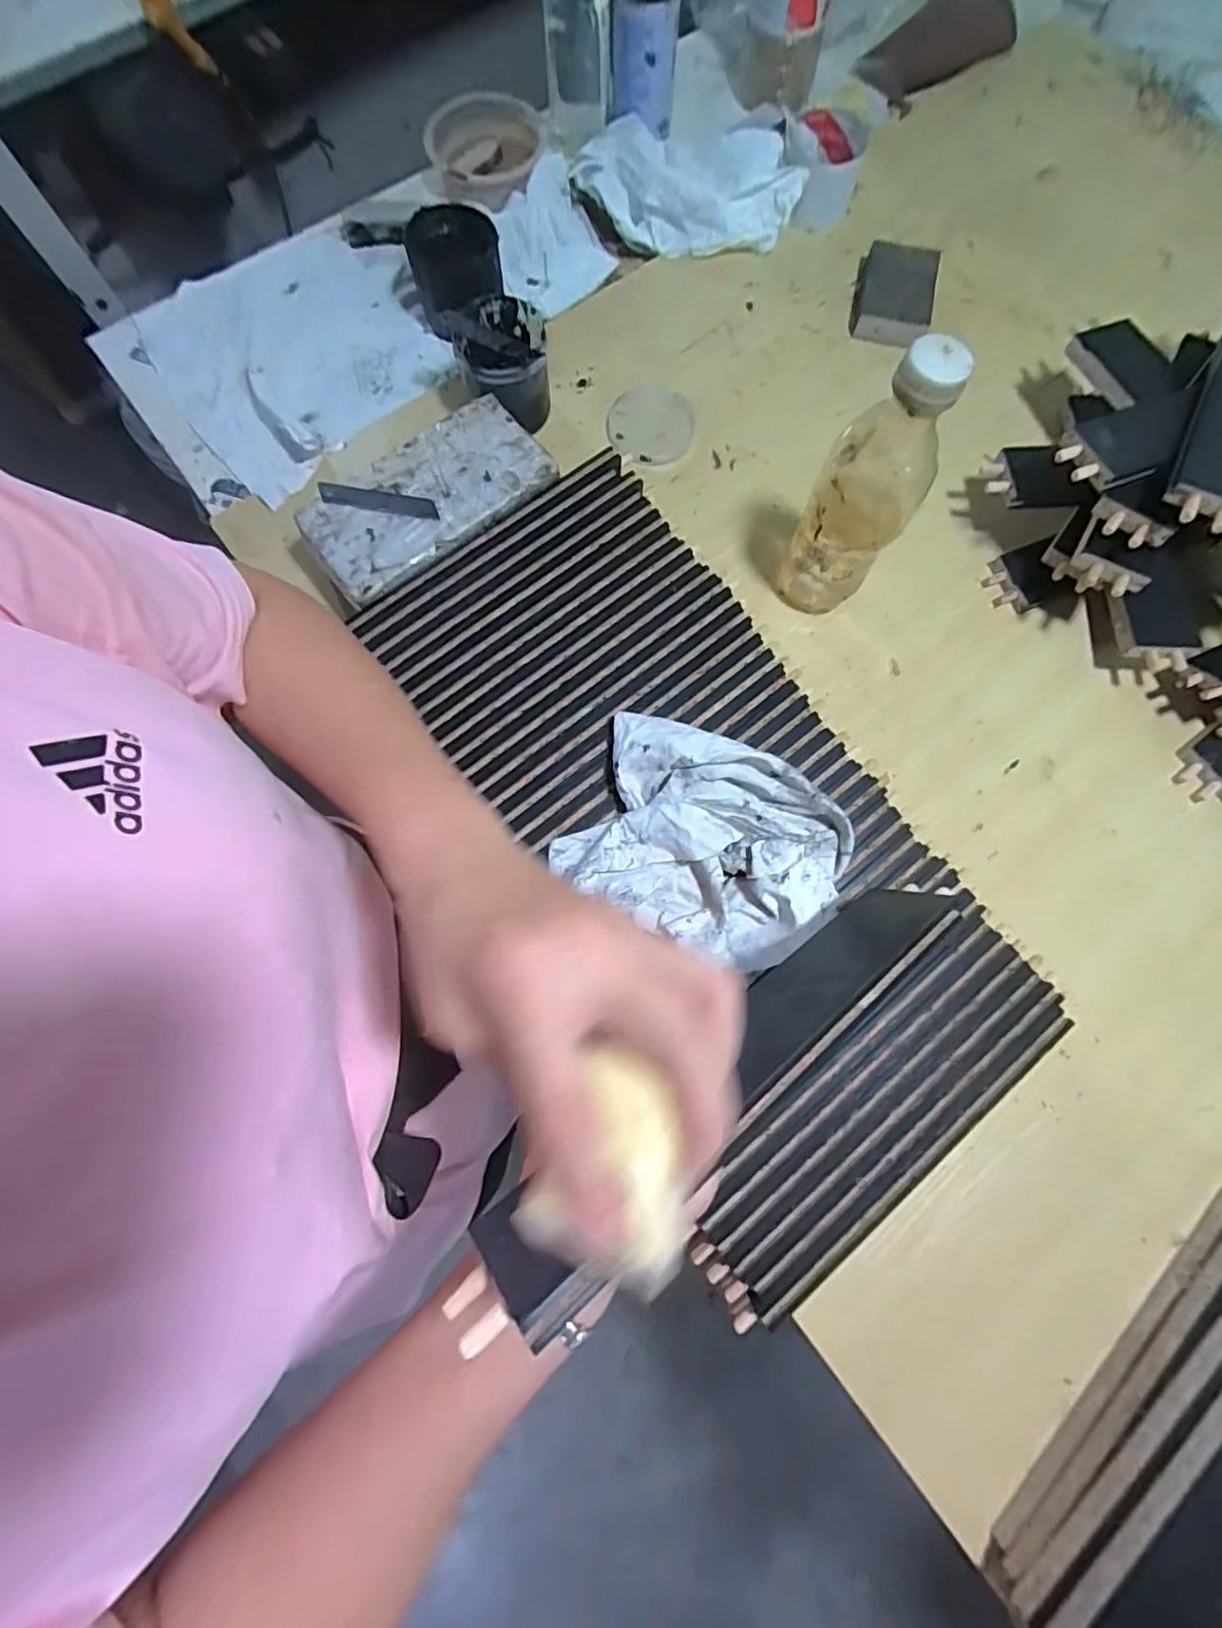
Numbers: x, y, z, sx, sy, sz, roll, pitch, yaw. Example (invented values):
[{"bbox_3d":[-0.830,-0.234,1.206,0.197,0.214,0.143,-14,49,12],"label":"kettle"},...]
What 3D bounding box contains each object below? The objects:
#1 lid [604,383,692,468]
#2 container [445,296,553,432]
[{"bbox_3d":[0.037,-0.375,0.570,0.081,0.013,0.079,0,77,0],"label":"lid"},{"bbox_3d":[-0.094,-0.402,0.542,0.079,0.084,0.081,0,77,0],"label":"container"}]

